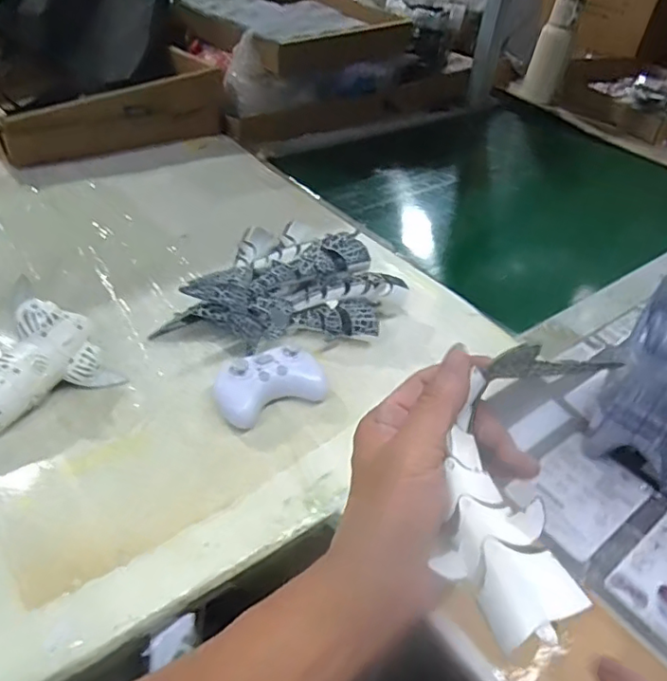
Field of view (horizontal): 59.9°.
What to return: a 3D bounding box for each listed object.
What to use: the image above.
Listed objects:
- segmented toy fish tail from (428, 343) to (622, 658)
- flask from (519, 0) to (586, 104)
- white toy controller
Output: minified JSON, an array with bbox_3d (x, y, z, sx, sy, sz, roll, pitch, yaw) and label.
[{"bbox_3d":[0.099,0.072,0.288,0.074,0.040,0.145,9,71,2],"label":"segmented toy fish tail"},{"bbox_3d":[0.490,-0.649,1.315,0.078,0.229,0.081,16,42,11],"label":"flask"},{"bbox_3d":[-0.061,0.045,0.585,0.114,0.045,0.061,-12,44,-20],"label":"white toy controller"}]

